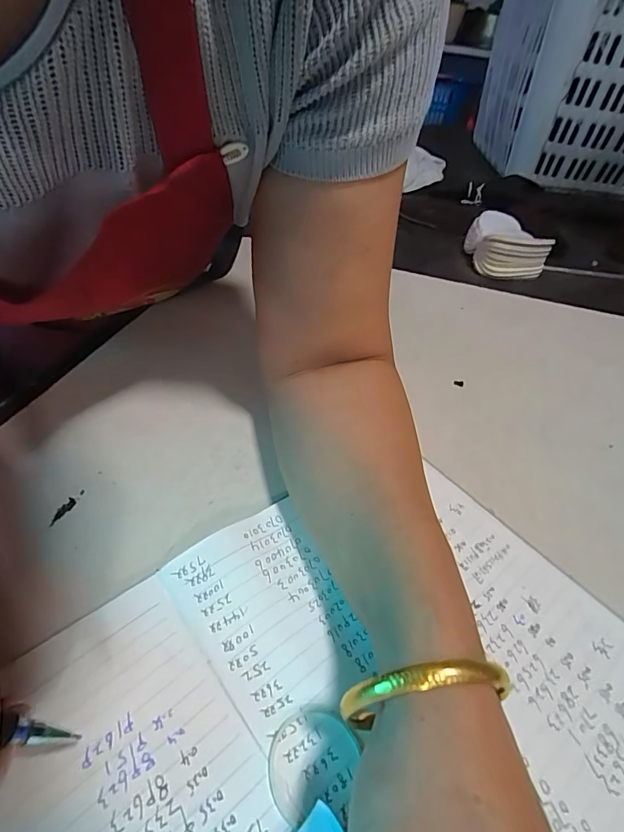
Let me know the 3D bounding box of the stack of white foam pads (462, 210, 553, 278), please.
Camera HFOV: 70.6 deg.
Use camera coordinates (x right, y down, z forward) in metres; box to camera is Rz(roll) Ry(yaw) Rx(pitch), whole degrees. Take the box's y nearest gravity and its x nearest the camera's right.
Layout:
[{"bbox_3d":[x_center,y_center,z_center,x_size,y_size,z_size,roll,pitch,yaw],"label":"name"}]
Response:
[{"bbox_3d":[0.251,-0.222,0.572,0.087,0.044,0.100,1,43,-6],"label":"stack of white foam pads"}]

